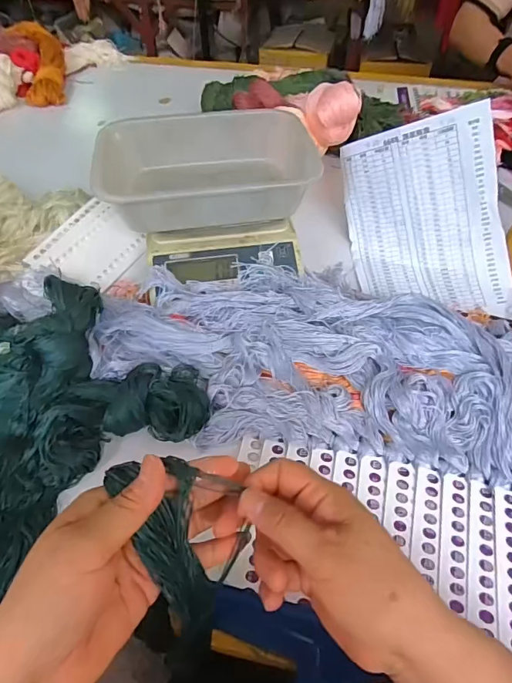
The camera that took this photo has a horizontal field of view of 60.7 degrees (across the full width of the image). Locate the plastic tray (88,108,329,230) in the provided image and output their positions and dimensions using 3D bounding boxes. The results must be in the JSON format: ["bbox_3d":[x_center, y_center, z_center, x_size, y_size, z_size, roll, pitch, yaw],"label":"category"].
[{"bbox_3d":[-0.071,-0.233,0.614,0.266,0.092,0.193,-10,51,-7],"label":"plastic tray"}]

